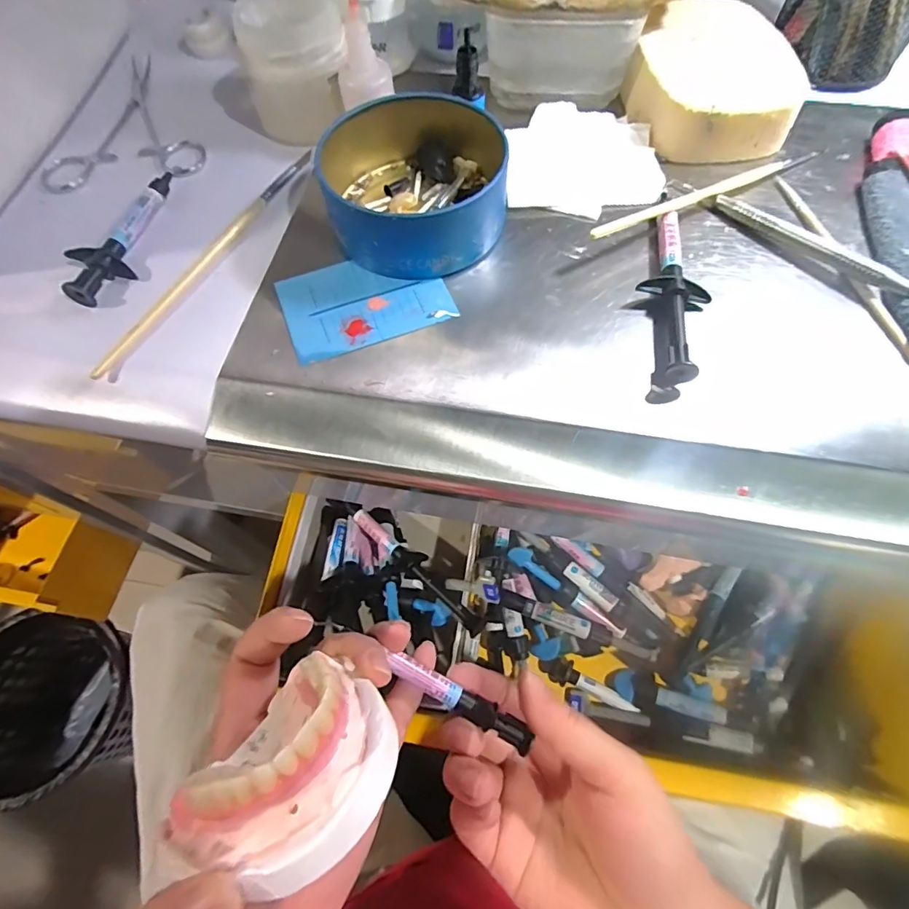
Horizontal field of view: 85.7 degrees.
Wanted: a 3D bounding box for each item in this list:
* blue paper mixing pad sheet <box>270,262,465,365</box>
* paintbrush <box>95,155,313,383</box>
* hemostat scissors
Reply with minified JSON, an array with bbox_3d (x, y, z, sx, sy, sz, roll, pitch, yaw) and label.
[{"bbox_3d":[-0.047,-0.081,0.253,0.081,0.005,0.058,-20,65,-8],"label":"blue paper mixing pad sheet"},{"bbox_3d":[-0.131,-0.112,0.267,0.009,0.007,0.178,24,67,12],"label":"paintbrush"},{"bbox_3d":[-0.212,-0.224,0.323,0.093,0.007,0.132,-8,64,-2],"label":"hemostat scissors"}]

